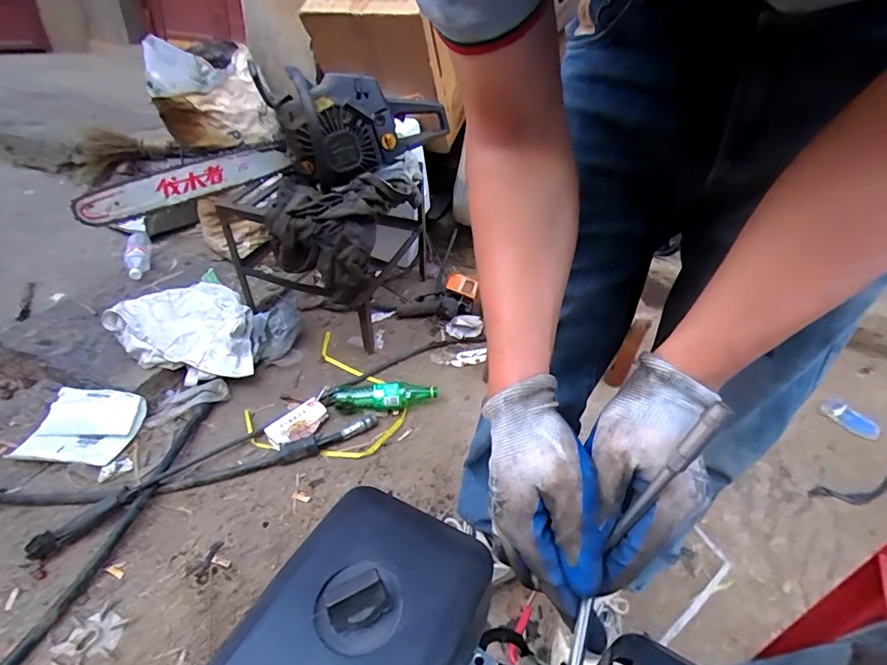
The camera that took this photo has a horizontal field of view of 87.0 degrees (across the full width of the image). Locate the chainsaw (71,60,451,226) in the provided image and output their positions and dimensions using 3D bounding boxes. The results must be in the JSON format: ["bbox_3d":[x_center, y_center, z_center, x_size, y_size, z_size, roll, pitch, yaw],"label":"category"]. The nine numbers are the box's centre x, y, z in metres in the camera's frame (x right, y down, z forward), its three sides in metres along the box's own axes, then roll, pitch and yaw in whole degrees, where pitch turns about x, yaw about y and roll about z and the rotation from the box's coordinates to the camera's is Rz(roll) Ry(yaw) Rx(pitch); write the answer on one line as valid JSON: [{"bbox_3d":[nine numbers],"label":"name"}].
[{"bbox_3d":[-0.393,-0.415,1.029,0.825,0.219,0.208,-18,37,-1],"label":"chainsaw"}]

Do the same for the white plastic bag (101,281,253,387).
[{"bbox_3d":[-0.627,0.007,1.151,0.296,0.145,0.293,-21,42,-33],"label":"white plastic bag"}]

